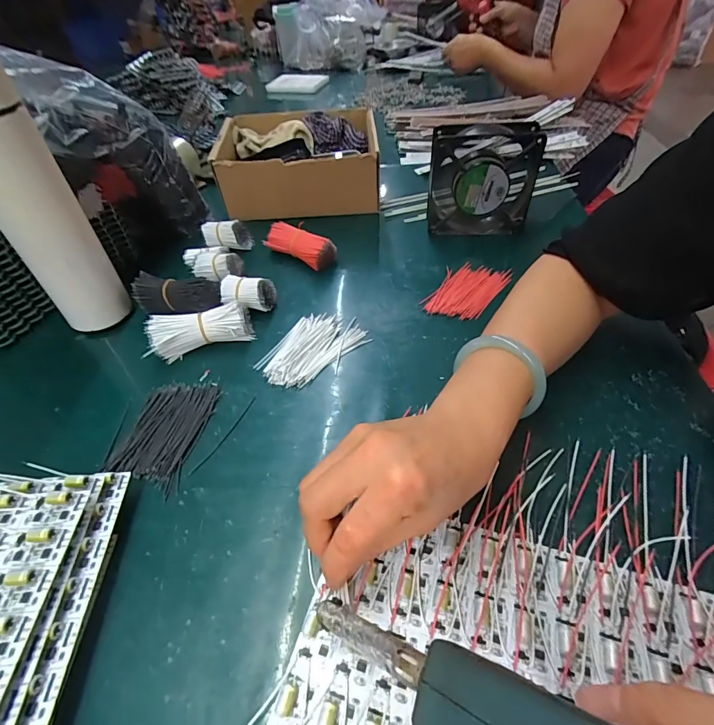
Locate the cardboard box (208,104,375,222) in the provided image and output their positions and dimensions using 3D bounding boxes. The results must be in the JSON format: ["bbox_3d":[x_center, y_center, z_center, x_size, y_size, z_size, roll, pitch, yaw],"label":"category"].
[{"bbox_3d":[-0.077,-0.285,0.569,0.213,0.087,0.165,-1,47,2],"label":"cardboard box"}]

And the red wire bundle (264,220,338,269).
[{"bbox_3d":[-0.068,-0.143,0.484,0.091,0.032,0.038,21,51,21],"label":"red wire bundle"}]

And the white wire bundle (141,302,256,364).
[{"bbox_3d":[-0.152,-0.032,0.387,0.094,0.035,0.037,-16,48,-12],"label":"white wire bundle"}]

